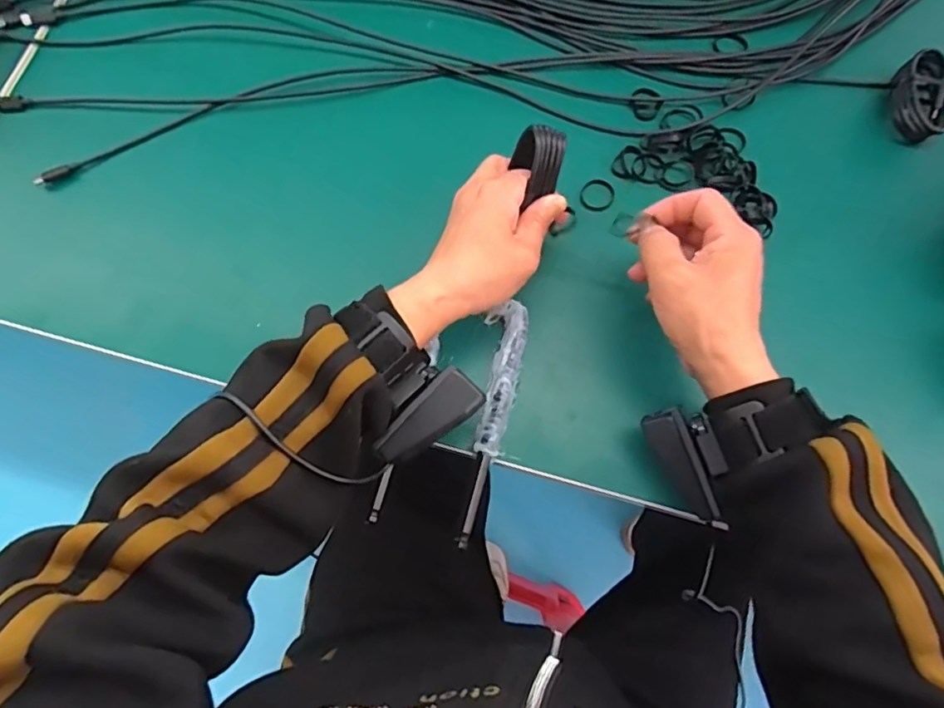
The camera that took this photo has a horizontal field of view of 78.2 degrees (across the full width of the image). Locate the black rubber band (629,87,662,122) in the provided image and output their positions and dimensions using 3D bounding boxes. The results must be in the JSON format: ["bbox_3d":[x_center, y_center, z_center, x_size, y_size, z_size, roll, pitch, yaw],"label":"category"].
[{"bbox_3d":[0.144,-0.207,0.481,0.024,0.007,0.027,-8,75,-2],"label":"black rubber band"}]

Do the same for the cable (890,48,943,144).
[{"bbox_3d":[0.356,-0.204,0.463,0.037,0.026,0.068,1,75,1],"label":"cable"}]

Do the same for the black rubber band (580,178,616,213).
[{"bbox_3d":[0.099,-0.125,0.457,0.026,0.004,0.028,29,77,8],"label":"black rubber band"}]

